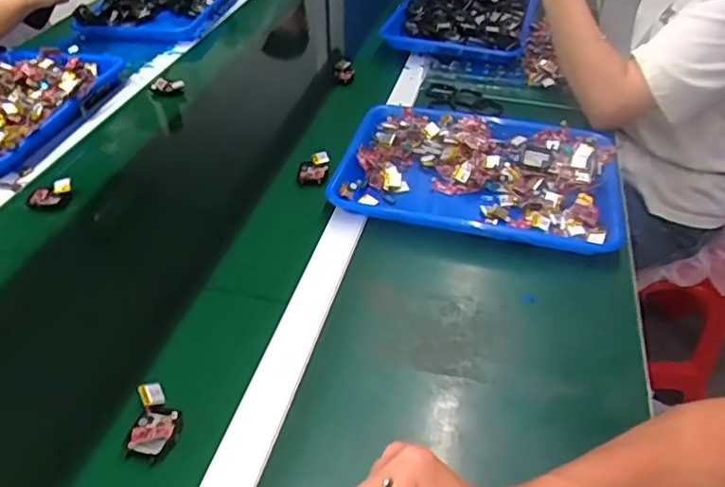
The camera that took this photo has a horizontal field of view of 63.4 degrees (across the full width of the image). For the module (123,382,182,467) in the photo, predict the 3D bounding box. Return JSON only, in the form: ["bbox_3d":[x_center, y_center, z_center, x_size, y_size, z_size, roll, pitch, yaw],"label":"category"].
[{"bbox_3d":[-0.170,0.145,0.486,0.039,0.013,0.066,-1,40,1],"label":"module"}]

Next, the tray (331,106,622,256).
[{"bbox_3d":[0.145,-0.092,0.733,0.331,0.035,0.244,9,41,13],"label":"tray"}]

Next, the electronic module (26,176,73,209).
[{"bbox_3d":[-0.387,-0.061,0.728,0.052,0.017,0.040,-20,43,-21],"label":"electronic module"}]

